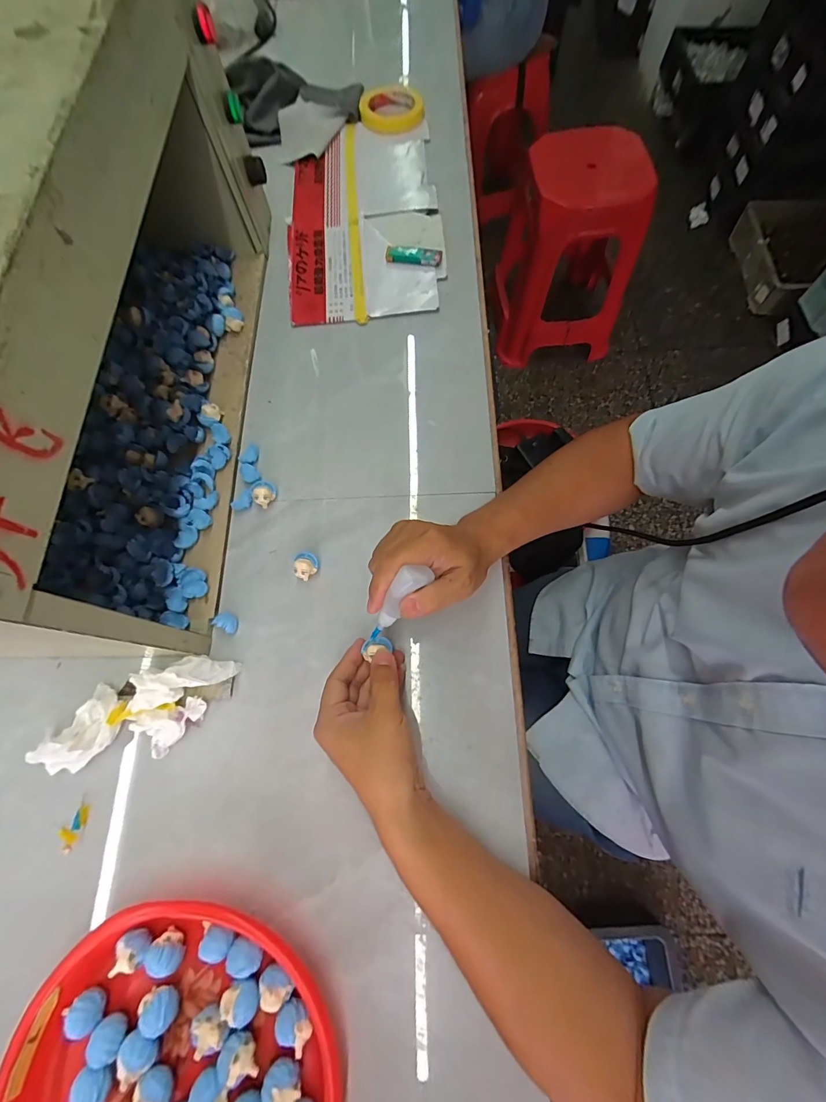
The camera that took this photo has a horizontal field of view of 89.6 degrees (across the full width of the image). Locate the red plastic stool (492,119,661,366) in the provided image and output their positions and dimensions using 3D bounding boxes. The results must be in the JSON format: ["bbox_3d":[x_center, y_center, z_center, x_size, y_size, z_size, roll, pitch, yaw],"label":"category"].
[{"bbox_3d":[0.469,-0.879,1.265,0.373,0.487,0.337,1,72,3],"label":"red plastic stool"}]

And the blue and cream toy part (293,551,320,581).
[{"bbox_3d":[-0.121,0.014,0.457,0.032,0.022,0.029,26,75,10],"label":"blue and cream toy part"}]

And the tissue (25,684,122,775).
[{"bbox_3d":[-0.322,0.179,0.406,0.051,0.034,0.079,31,76,12],"label":"tissue"}]

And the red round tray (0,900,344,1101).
[{"bbox_3d":[-0.184,0.414,0.316,0.244,0.042,0.244,-1,72,2],"label":"red round tray"}]

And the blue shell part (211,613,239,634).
[{"bbox_3d":[-0.199,0.076,0.444,0.024,0.012,0.018,26,75,10],"label":"blue shell part"}]

